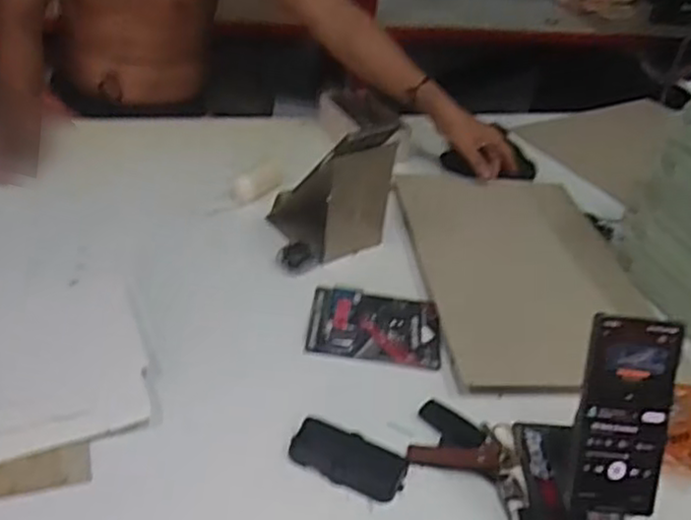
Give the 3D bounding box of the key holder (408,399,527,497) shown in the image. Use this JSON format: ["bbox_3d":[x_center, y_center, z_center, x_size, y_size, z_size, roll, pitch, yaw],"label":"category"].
[{"bbox_3d":[0.124,0.175,0.681,0.109,0.014,0.085,16,37,12],"label":"key holder"}]

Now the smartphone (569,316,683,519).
[{"bbox_3d":[0.230,0.127,0.576,0.073,0.161,0.006,6,4,-2],"label":"smartphone"}]

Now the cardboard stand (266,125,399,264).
[{"bbox_3d":[-0.017,-0.092,0.883,0.150,0.170,0.082,6,36,-2],"label":"cardboard stand"}]

